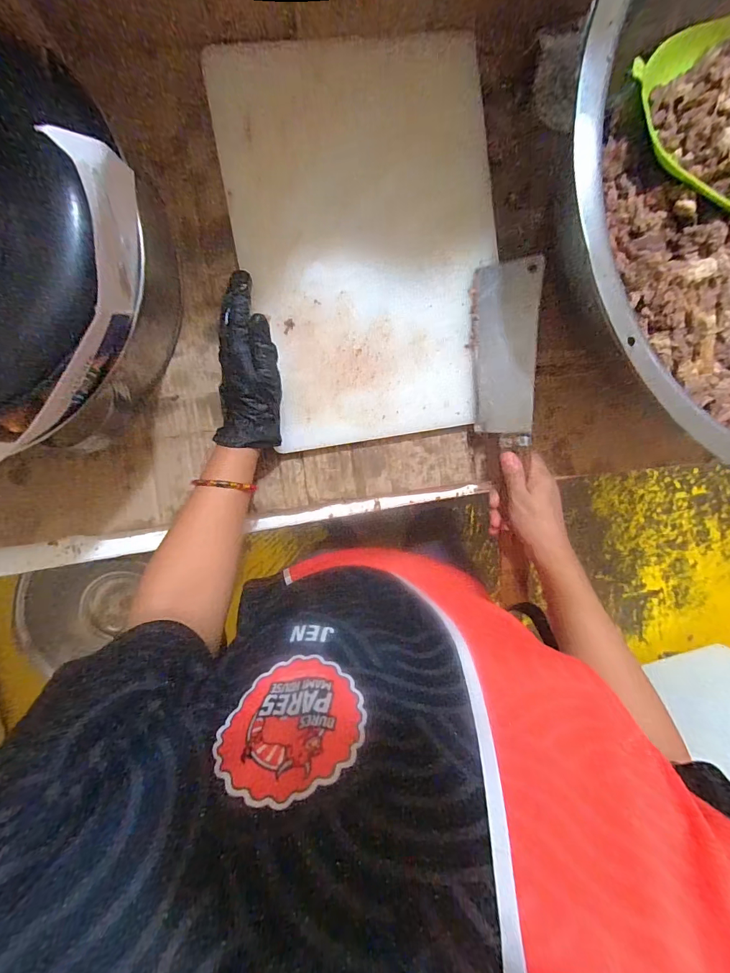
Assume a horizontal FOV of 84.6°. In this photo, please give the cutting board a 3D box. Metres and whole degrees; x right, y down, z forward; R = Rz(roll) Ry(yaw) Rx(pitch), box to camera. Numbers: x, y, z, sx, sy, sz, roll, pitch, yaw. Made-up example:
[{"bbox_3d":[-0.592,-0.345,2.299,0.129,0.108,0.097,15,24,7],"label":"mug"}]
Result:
[{"bbox_3d":[0.007,-0.291,0.478,0.302,0.022,0.458,-10,97,-5],"label":"cutting board"}]

